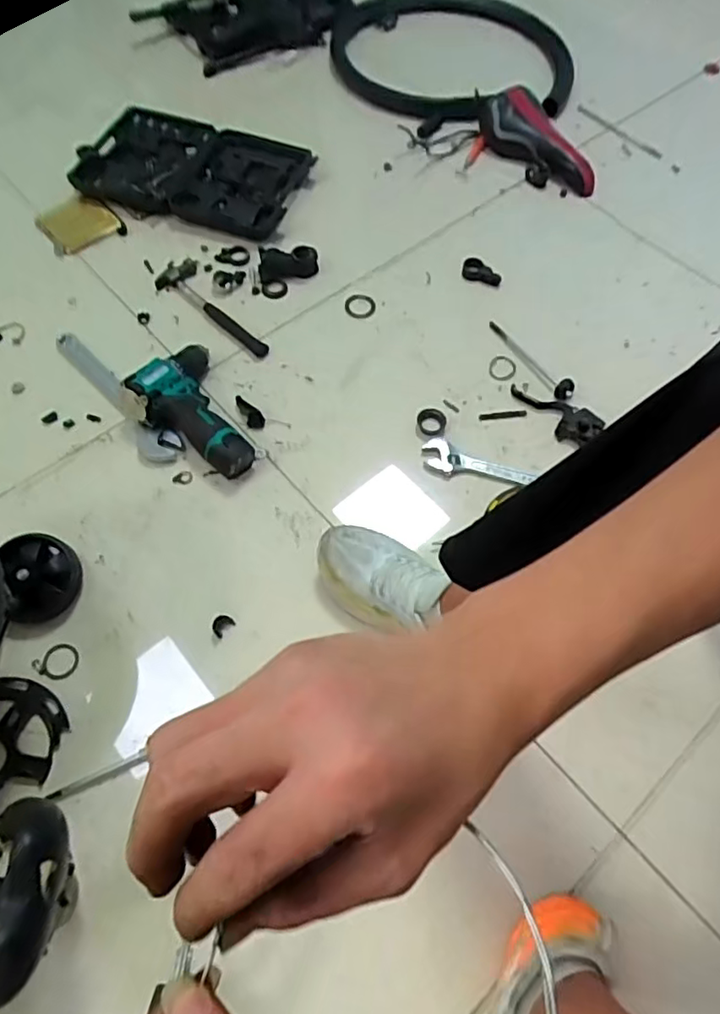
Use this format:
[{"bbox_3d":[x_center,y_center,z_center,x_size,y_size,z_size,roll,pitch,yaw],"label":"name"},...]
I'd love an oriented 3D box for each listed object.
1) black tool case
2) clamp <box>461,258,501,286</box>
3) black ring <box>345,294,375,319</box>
[{"bbox_3d":[-0.294,-0.593,1.052,0.397,0.036,0.247,13,63,4],"label":"black tool case"},{"bbox_3d":[0.208,-0.402,1.011,0.067,0.017,0.043,17,64,6],"label":"clamp"},{"bbox_3d":[0.001,-0.322,0.954,0.051,0.009,0.050,1,63,-2],"label":"black ring"}]

